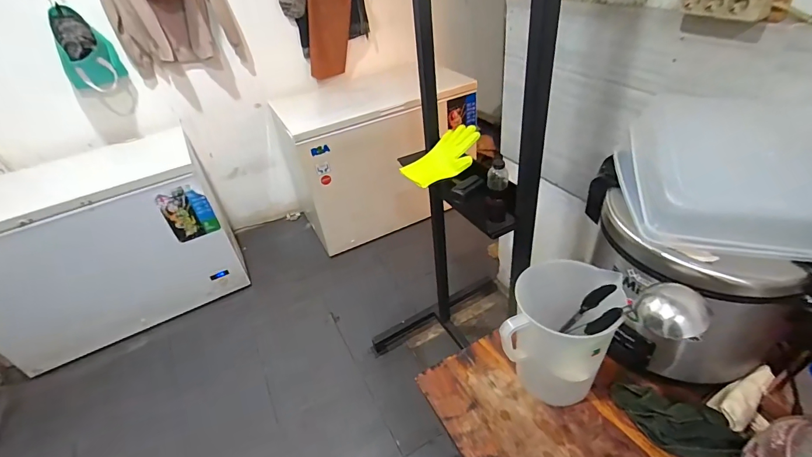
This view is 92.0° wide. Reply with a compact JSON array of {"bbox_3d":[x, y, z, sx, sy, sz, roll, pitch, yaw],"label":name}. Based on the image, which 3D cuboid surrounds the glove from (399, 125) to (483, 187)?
[{"bbox_3d":[0.104,-0.226,1.206,0.240,0.105,0.154,-12,38,-5],"label":"glove"}]

